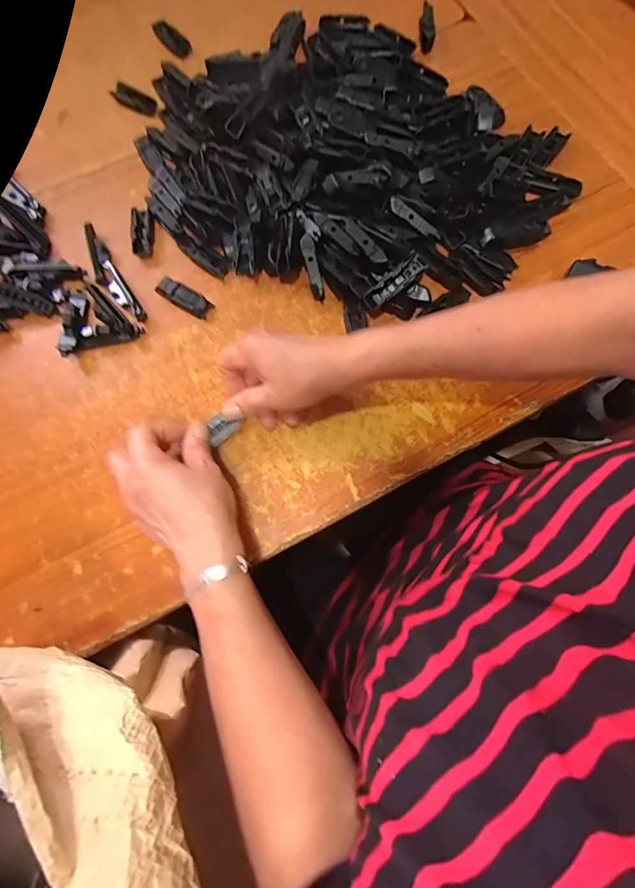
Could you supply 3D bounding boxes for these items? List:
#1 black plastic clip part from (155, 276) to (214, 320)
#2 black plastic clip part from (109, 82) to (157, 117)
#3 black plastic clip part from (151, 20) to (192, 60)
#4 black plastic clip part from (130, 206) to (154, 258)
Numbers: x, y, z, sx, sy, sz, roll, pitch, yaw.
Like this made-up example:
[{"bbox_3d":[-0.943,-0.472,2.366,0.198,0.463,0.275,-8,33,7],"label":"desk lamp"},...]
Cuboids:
[{"bbox_3d":[-0.142,-0.158,0.437,0.059,0.016,0.026,35,78,9],"label":"black plastic clip part"},{"bbox_3d":[-0.225,-0.424,0.502,0.062,0.012,0.025,31,78,9],"label":"black plastic clip part"},{"bbox_3d":[-0.194,-0.534,0.536,0.022,0.013,0.065,-43,78,-10],"label":"black plastic clip part"},{"bbox_3d":[-0.195,-0.239,0.458,0.024,0.016,0.058,-6,75,-1],"label":"black plastic clip part"}]

